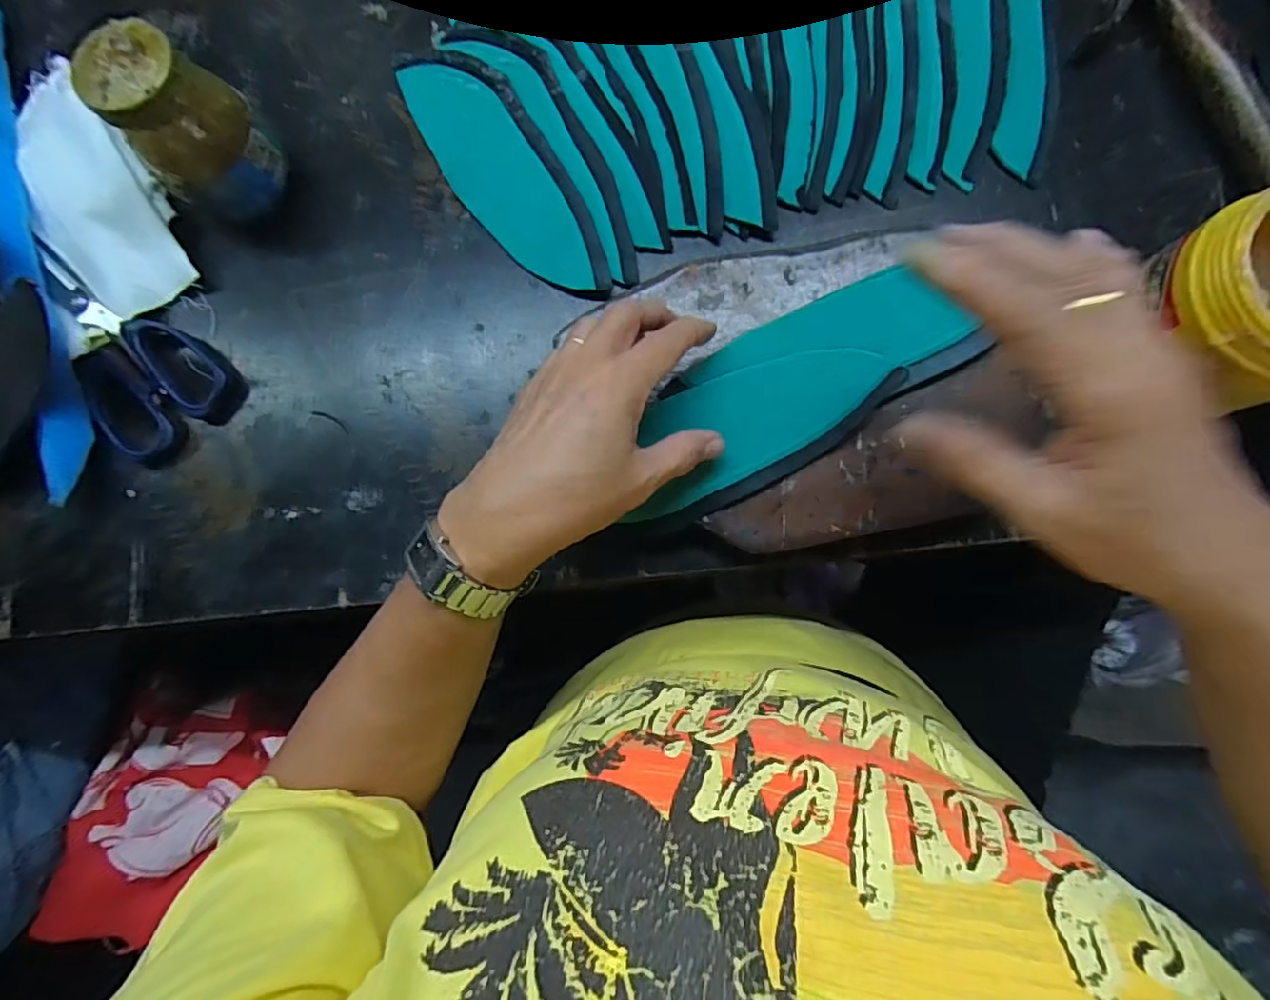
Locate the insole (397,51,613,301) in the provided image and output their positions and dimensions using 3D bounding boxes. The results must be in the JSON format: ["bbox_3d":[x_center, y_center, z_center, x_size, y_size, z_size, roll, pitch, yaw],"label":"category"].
[{"bbox_3d":[-0.086,-0.211,0.366,0.062,0.011,0.204,-31,82,-1],"label":"insole"}]

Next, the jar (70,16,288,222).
[{"bbox_3d":[-0.257,-0.213,0.336,0.064,0.103,0.064,0,83,3],"label":"jar"}]

